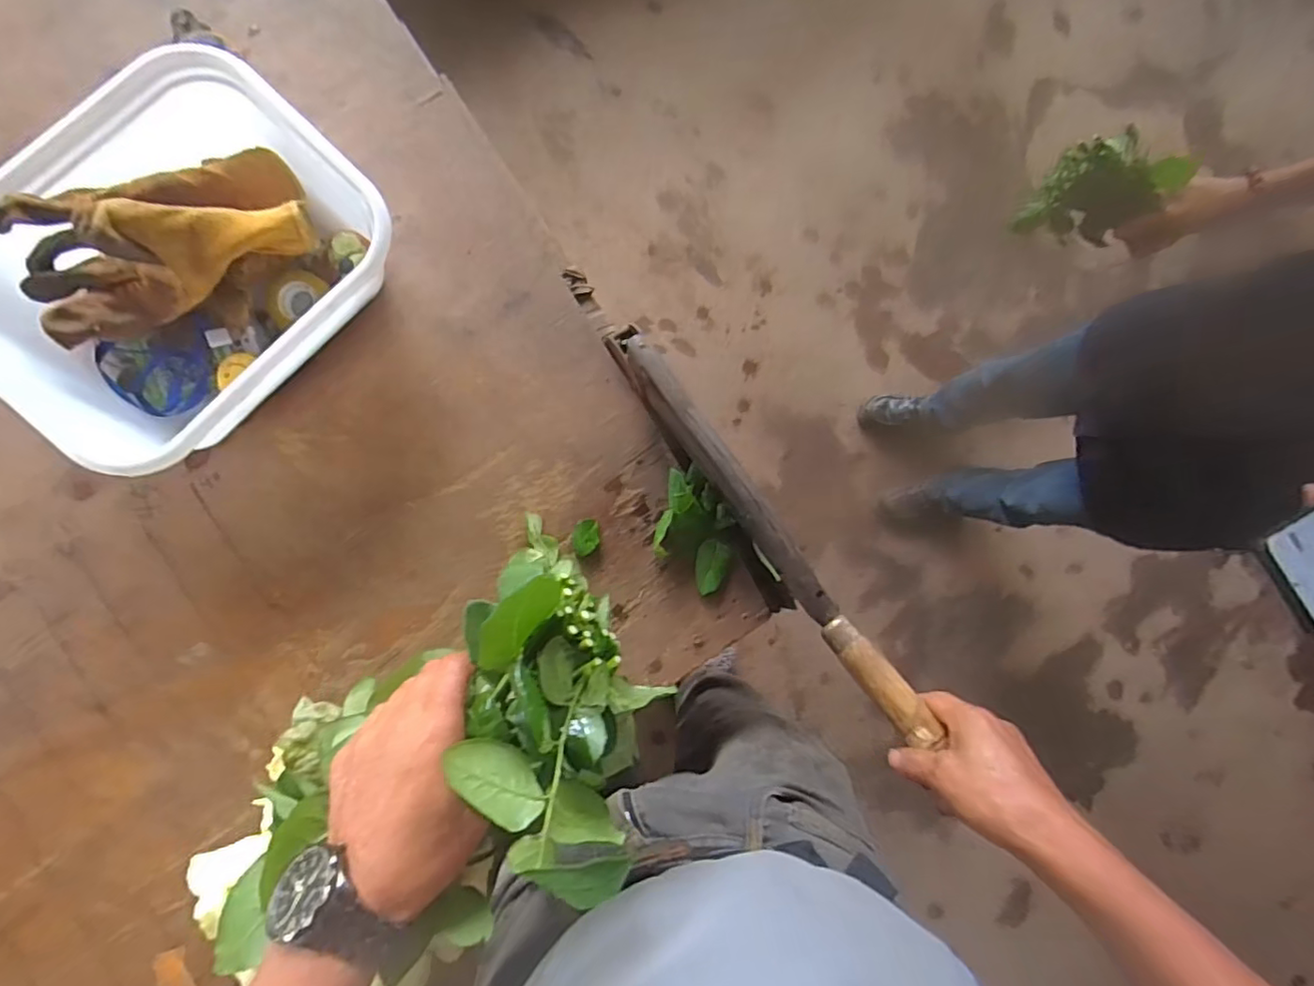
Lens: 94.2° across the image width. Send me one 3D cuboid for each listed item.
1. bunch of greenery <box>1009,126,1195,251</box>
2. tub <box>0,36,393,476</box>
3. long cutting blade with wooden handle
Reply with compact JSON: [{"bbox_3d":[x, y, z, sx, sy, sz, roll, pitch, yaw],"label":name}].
[{"bbox_3d":[0.448,-0.309,0.620,0.083,0.142,0.085,-12,86,-6],"label":"bunch of greenery"},{"bbox_3d":[-0.388,-0.182,0.510,0.239,0.095,0.301,44,83,-2],"label":"tub"},{"bbox_3d":[0.093,0.028,0.528,0.026,0.058,0.397,-33,79,-9],"label":"long cutting blade with wooden handle"}]

